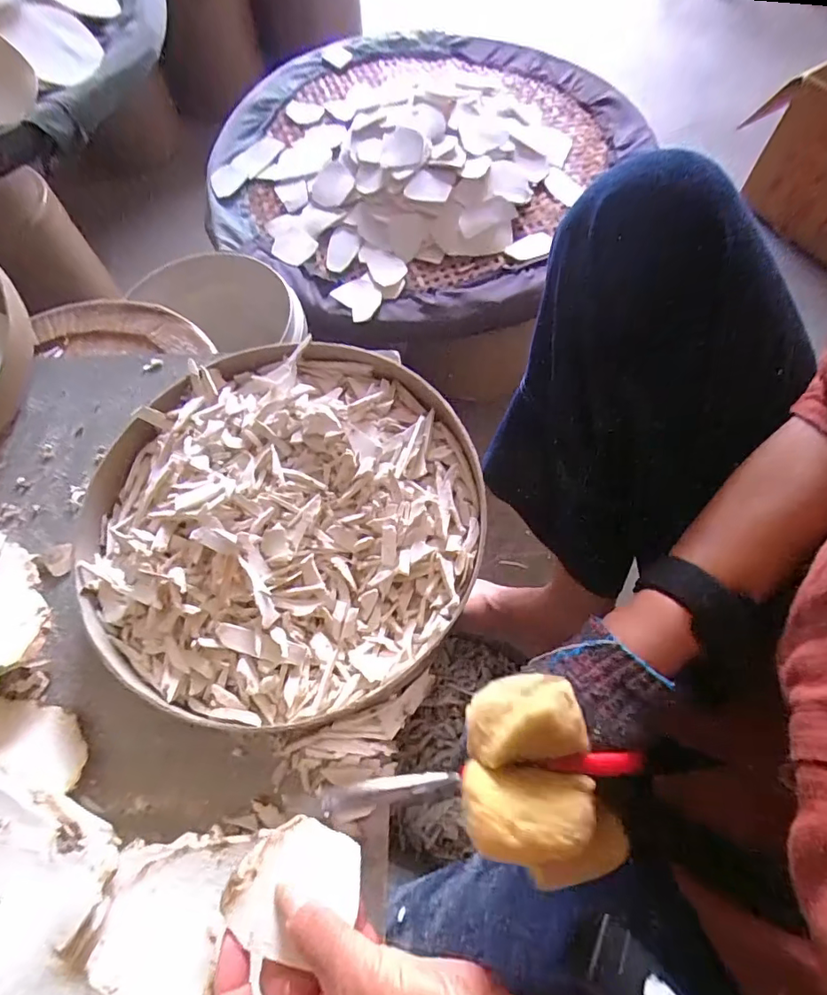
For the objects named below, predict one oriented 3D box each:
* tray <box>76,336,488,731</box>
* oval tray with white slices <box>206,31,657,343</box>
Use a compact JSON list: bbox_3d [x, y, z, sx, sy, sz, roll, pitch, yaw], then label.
[{"bbox_3d":[-0.102,0.013,0.394,0.301,0.061,0.293,0,66,1],"label":"tray"},{"bbox_3d":[-0.011,-0.640,0.936,0.768,0.127,0.677,38,71,16],"label":"oval tray with white slices"}]

